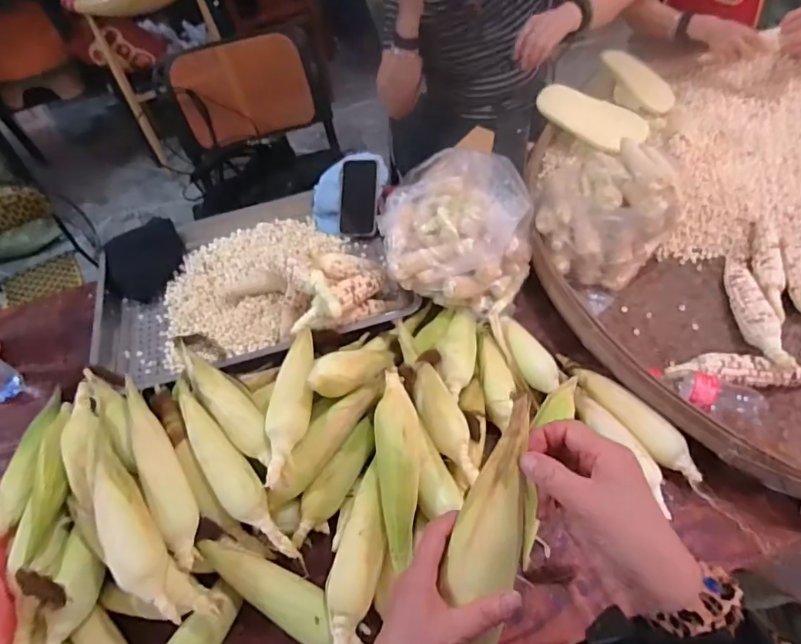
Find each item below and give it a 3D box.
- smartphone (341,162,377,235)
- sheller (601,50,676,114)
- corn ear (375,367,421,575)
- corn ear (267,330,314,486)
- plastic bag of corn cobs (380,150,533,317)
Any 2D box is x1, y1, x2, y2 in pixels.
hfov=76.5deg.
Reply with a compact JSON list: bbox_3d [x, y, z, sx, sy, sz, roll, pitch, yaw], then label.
[{"bbox_3d":[-0.087,-0.262,1.072,0.077,0.015,0.159,2,92,5],"label":"smartphone"},{"bbox_3d":[0.553,-0.570,1.217,0.062,0.076,0.218,-33,75,-18],"label":"sheller"},{"bbox_3d":[-0.002,0.174,0.665,0.058,0.054,0.226,-6,55,1],"label":"corn ear"},{"bbox_3d":[-0.147,0.098,0.715,0.062,0.067,0.258,-4,55,3],"label":"corn ear"},{"bbox_3d":[0.101,-0.163,0.883,0.258,0.164,0.242,16,58,16],"label":"plastic bag of corn cobs"}]

